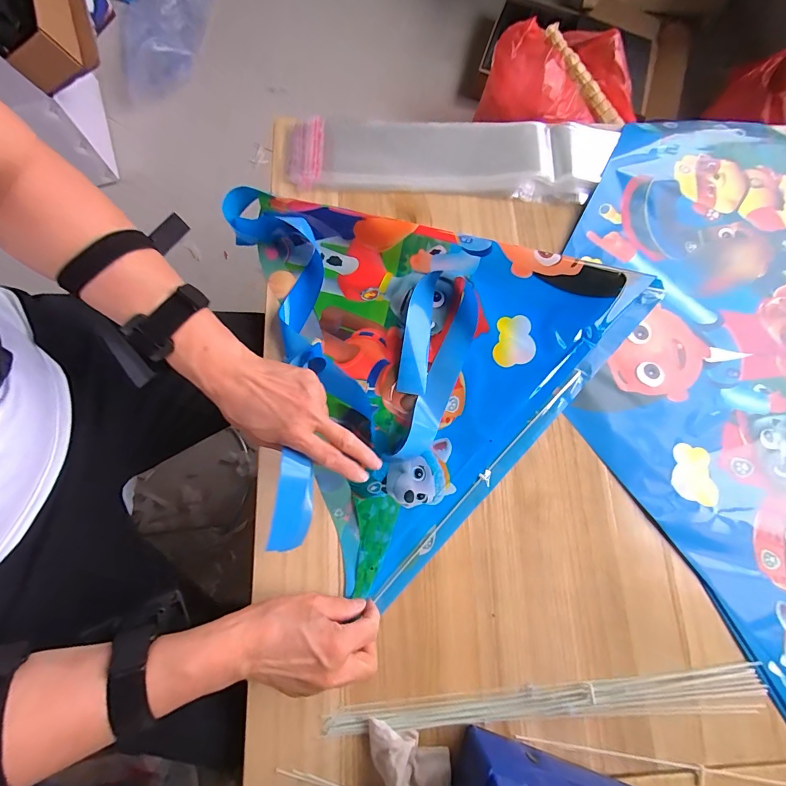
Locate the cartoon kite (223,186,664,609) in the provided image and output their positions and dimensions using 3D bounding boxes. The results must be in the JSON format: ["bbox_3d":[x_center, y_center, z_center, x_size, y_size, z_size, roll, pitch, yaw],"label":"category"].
[{"bbox_3d":[0.003,-0.092,0.469,0.483,0.033,0.432,-40,80,-11],"label":"cartoon kite"}]

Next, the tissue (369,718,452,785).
[{"bbox_3d":[0.013,0.334,0.350,0.088,0.023,0.049,28,76,5],"label":"tissue"}]

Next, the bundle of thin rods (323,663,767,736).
[{"bbox_3d":[0.153,0.293,0.378,0.422,0.010,0.036,-1,75,-2],"label":"bundle of thin rods"}]

